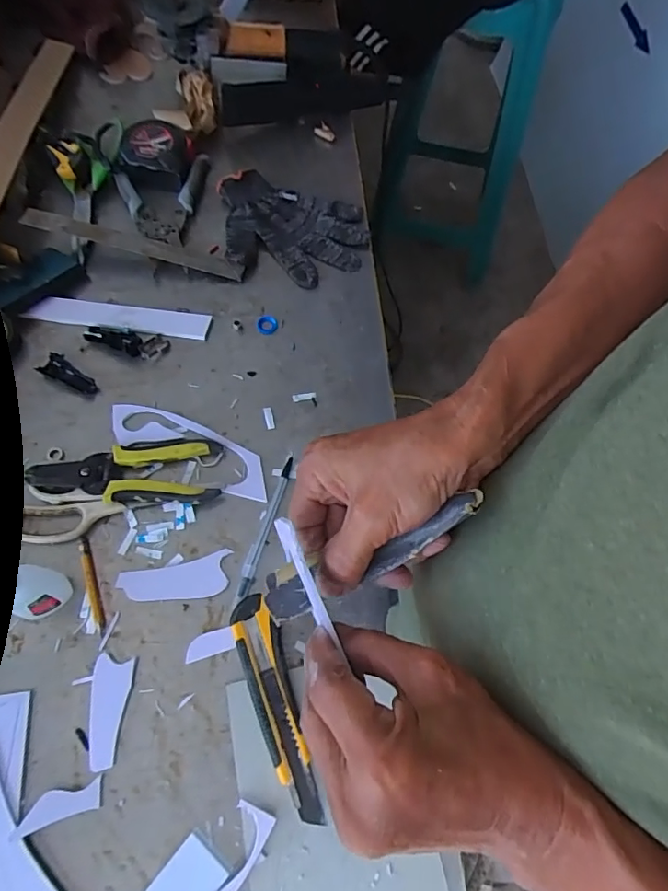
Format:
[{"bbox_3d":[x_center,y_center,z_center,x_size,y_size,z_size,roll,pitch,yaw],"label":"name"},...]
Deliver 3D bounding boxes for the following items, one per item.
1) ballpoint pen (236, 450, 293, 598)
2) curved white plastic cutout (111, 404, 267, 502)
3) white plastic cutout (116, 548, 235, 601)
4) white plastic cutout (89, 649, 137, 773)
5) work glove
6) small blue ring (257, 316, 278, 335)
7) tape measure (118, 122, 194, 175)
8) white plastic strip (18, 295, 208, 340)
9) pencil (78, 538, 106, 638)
[{"bbox_3d":[-0.063,0.070,0.486,0.011,0.006,0.141,15,66,6],"label":"ballpoint pen"},{"bbox_3d":[-0.143,0.001,0.516,0.178,0.006,0.050,23,67,9],"label":"curved white plastic cutout"},{"bbox_3d":[-0.141,0.119,0.464,0.096,0.004,0.036,-9,66,-5],"label":"white plastic cutout"},{"bbox_3d":[-0.182,0.212,0.419,0.032,0.004,0.080,2,65,0],"label":"white plastic cutout"},{"bbox_3d":[-0.057,-0.262,0.632,0.184,0.022,0.146,14,66,6],"label":"work glove"},{"bbox_3d":[-0.075,-0.135,0.586,0.024,0.004,0.023,0,65,-1],"label":"small blue ring"},{"bbox_3d":[-0.224,-0.371,0.665,0.082,0.042,0.082,-12,67,-10],"label":"tape measure"},{"bbox_3d":[-0.236,-0.142,0.576,0.194,0.007,0.031,7,78,-1],"label":"white plastic strip"},{"bbox_3d":[-0.212,0.121,0.456,0.009,0.007,0.088,-19,67,-10],"label":"pencil"}]

